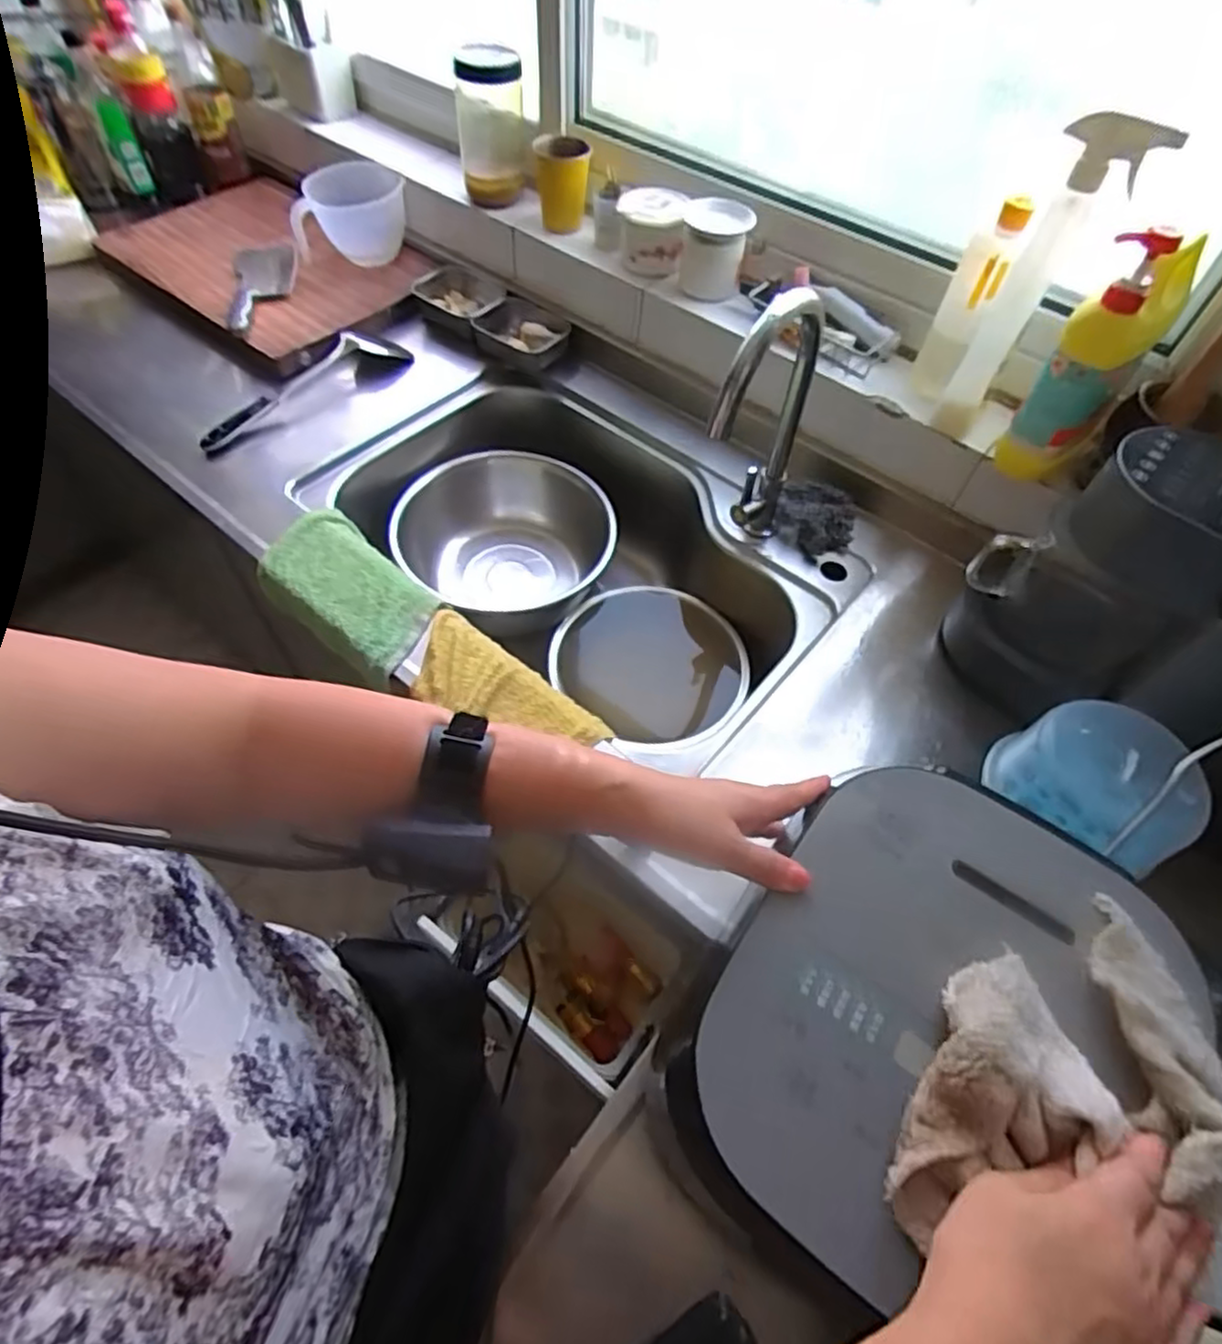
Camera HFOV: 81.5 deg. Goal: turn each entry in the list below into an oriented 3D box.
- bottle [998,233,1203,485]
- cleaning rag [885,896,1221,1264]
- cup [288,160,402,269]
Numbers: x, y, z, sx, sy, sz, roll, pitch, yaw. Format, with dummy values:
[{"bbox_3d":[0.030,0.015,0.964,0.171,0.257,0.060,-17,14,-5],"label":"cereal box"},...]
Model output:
[{"bbox_3d":[0.475,-0.306,0.687,0.112,0.235,0.062,-37,65,-24],"label":"bottle"},{"bbox_3d":[0.228,0.197,0.363,0.174,0.047,0.153,3,56,-1],"label":"cleaning rag"},{"bbox_3d":[-0.407,-0.717,1.121,0.174,0.113,0.118,2,56,-2],"label":"cup"}]

